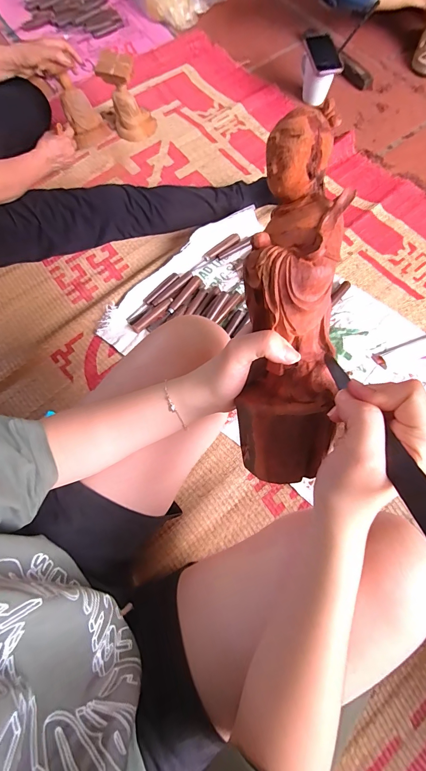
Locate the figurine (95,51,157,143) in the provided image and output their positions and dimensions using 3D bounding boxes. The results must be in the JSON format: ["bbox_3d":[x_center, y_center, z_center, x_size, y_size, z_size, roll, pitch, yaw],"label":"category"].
[{"bbox_3d":[-0.237,-0.775,0.850,0.135,0.178,0.100,-14,73,-4],"label":"figurine"}]

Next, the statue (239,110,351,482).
[{"bbox_3d":[0.059,-0.053,0.254,0.067,0.074,0.255,0,107,1],"label":"statue"}]

